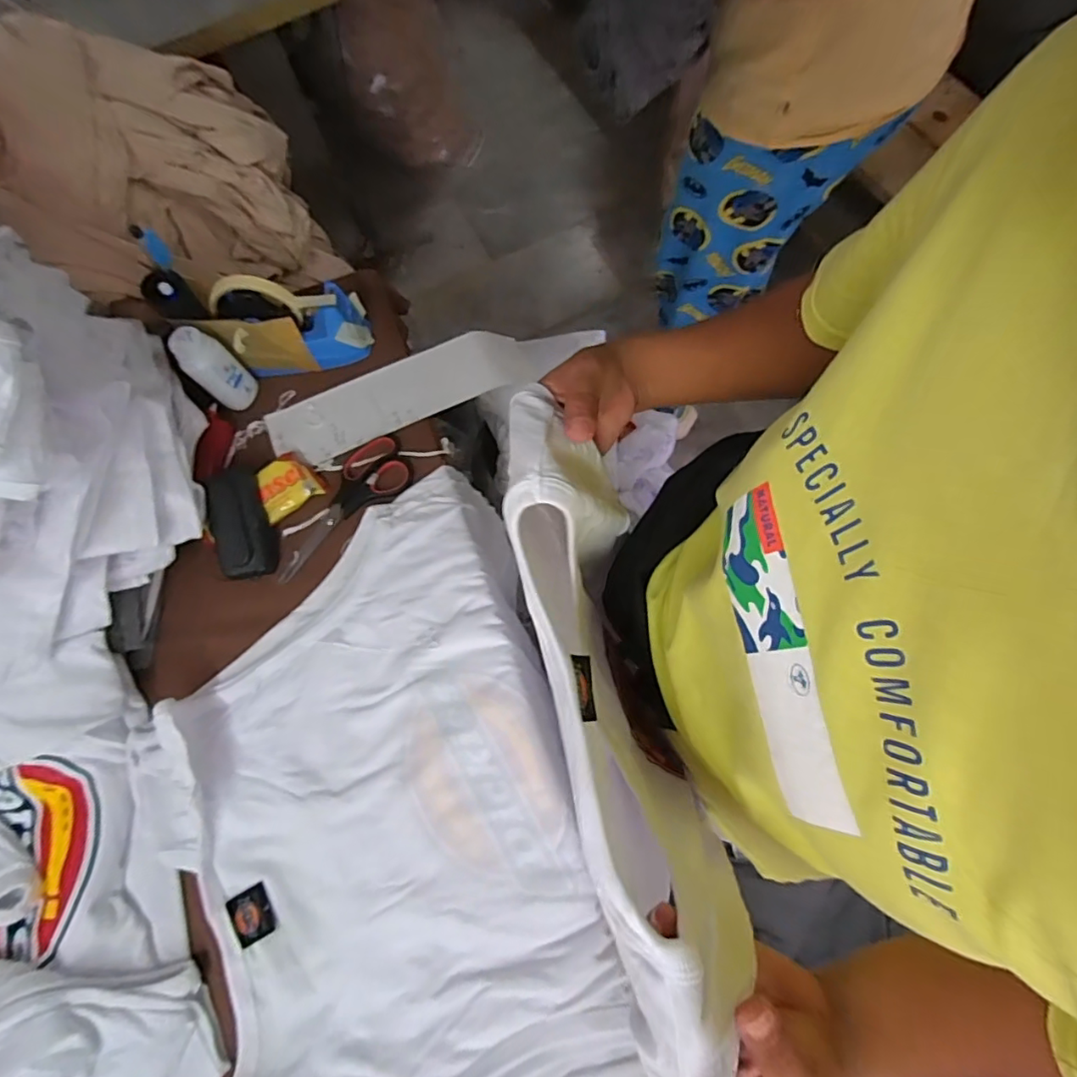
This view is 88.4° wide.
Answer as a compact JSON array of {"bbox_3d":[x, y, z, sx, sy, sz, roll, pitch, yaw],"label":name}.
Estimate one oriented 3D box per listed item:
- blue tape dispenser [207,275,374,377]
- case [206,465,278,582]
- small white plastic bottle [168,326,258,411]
[{"bbox_3d":[-0.266,-0.232,0.601,0.146,0.095,0.058,-14,72,-2],"label":"blue tape dispenser"},{"bbox_3d":[-0.306,-0.017,0.567,0.051,0.032,0.115,-16,85,-3],"label":"case"},{"bbox_3d":[-0.344,-0.181,0.592,0.047,0.098,0.036,-41,75,-10],"label":"small white plastic bottle"}]

